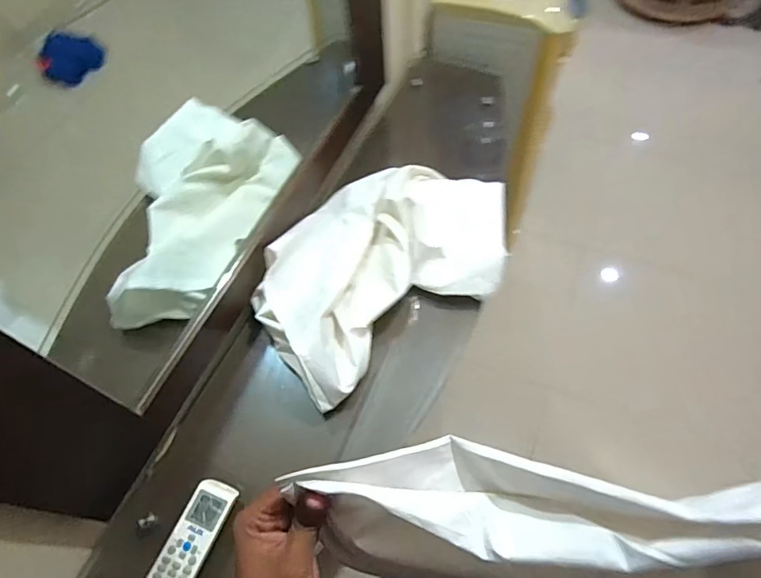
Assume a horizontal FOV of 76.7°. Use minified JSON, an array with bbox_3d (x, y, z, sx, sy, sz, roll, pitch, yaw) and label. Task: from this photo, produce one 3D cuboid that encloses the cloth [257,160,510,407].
[{"bbox_3d":[-0.006,-0.059,0.780,0.423,0.086,0.305,-34,64,-16],"label":"cloth"}]

